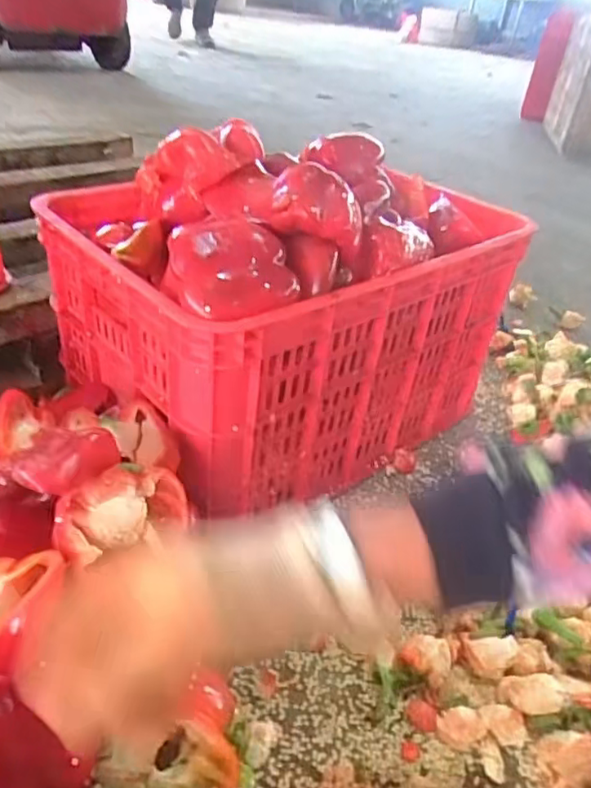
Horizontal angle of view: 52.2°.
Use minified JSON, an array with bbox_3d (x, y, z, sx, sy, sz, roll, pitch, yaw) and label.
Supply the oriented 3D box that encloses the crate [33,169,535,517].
[{"bbox_3d":[0.002,-0.093,0.778,0.517,0.285,0.330,-22,44,-36],"label":"crate"}]

